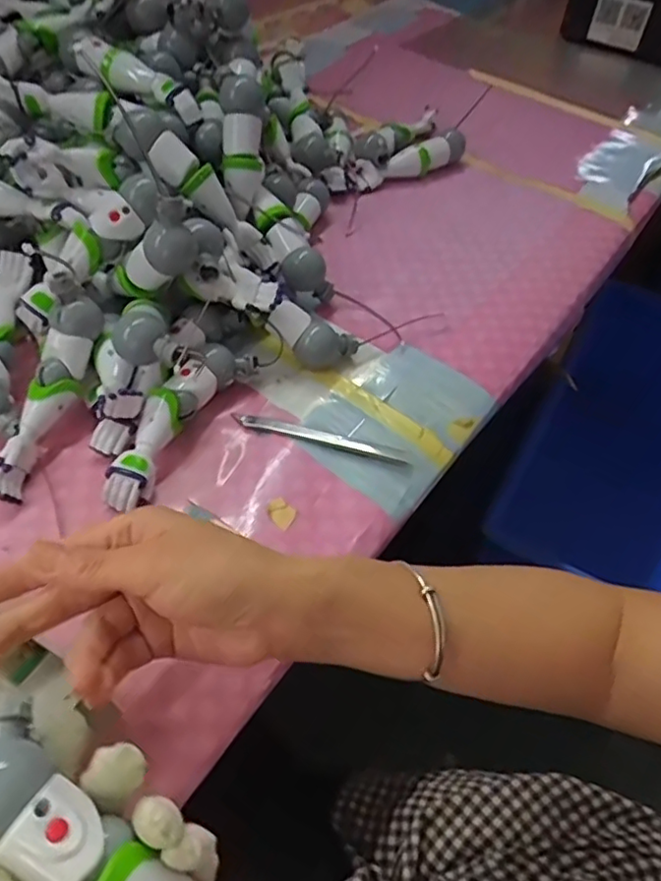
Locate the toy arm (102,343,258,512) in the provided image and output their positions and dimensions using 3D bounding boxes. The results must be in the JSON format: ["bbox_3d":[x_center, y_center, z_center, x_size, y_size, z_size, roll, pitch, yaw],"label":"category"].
[{"bbox_3d":[-0.111,-0.015,0.436,0.043,0.033,0.147,26,56,16],"label":"toy arm"}]

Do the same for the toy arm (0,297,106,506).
[{"bbox_3d":[-0.195,-0.031,0.423,0.028,0.028,0.147,13,73,8],"label":"toy arm"}]

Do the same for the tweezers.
[{"bbox_3d":[-0.008,-0.002,0.451,0.131,0.004,0.014,13,53,7],"label":"tweezers"}]

